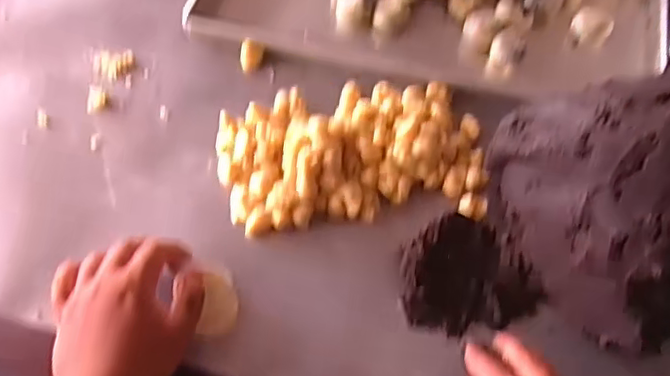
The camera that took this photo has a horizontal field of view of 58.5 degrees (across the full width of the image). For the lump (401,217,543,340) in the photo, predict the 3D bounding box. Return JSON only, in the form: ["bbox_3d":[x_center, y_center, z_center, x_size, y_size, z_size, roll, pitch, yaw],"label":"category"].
[{"bbox_3d":[0.109,0.078,0.515,0.111,0.034,0.095,-25,62,-14],"label":"lump"}]

